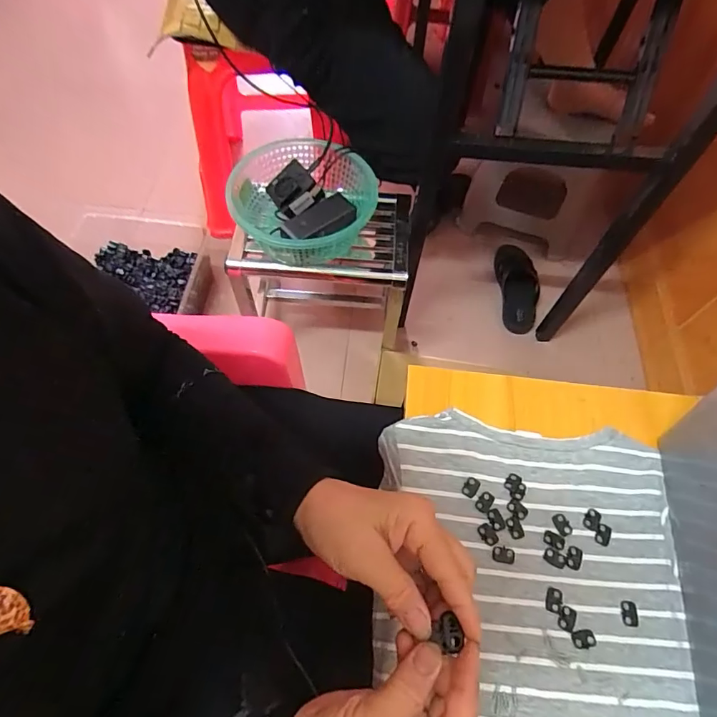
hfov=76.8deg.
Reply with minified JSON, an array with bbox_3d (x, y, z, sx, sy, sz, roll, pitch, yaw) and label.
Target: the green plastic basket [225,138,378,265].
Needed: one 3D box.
[{"bbox_3d":[-0.092,-0.251,0.778,0.228,0.110,0.235,4,62,0],"label":"green plastic basket"}]

